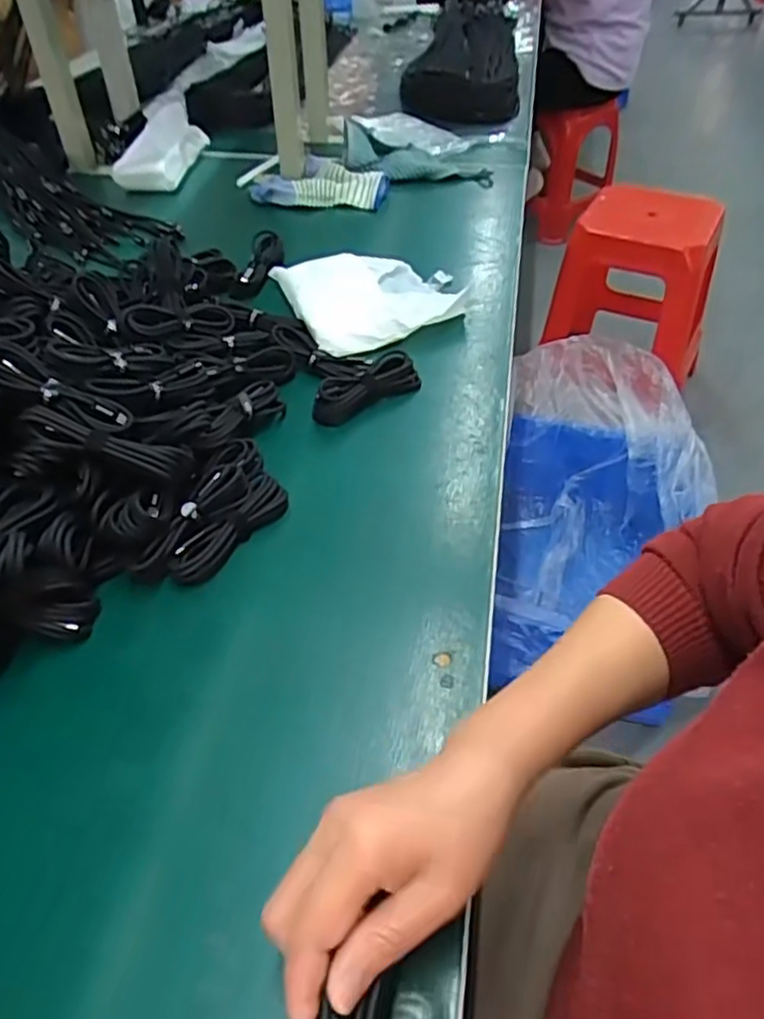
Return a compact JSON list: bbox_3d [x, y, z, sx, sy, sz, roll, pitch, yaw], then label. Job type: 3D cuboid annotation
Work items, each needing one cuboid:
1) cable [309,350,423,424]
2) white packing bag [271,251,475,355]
[{"bbox_3d":[-0.013,-0.113,0.628,0.110,0.033,0.037,-35,54,-28],"label":"cable"},{"bbox_3d":[-0.007,-0.236,0.757,0.188,0.033,0.173,-19,48,-16],"label":"white packing bag"}]

